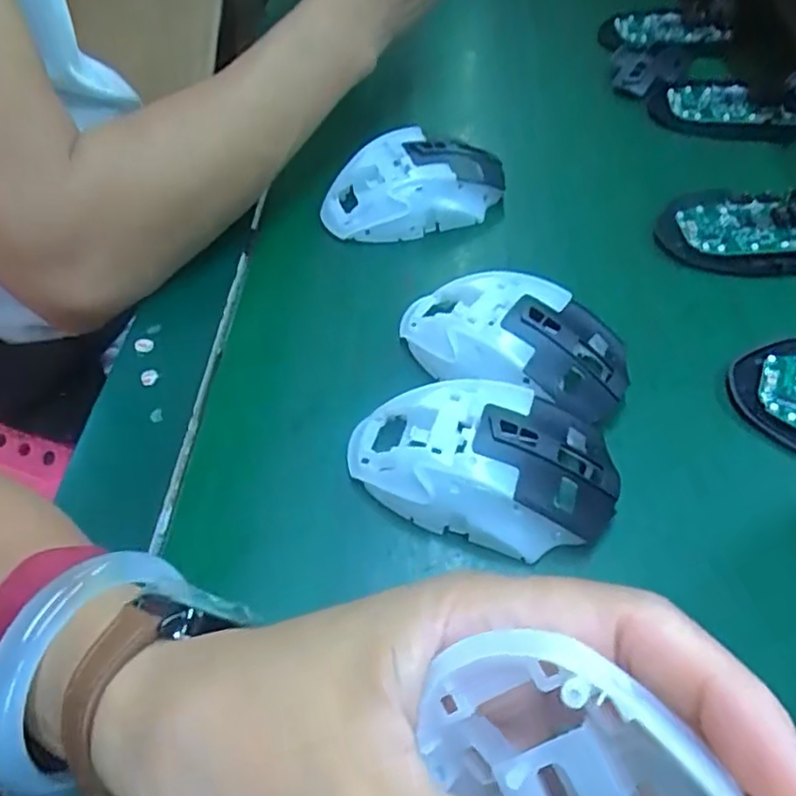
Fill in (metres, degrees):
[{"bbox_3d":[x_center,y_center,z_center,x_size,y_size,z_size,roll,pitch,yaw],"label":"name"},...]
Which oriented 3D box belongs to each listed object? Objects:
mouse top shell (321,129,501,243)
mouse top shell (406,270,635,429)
[{"bbox_3d":[0.009,-0.132,0.405,0.113,0.035,0.056,-12,53,-6],"label":"mouse top shell"},{"bbox_3d":[0.055,-0.027,0.324,0.113,0.035,0.063,27,58,22],"label":"mouse top shell"}]

